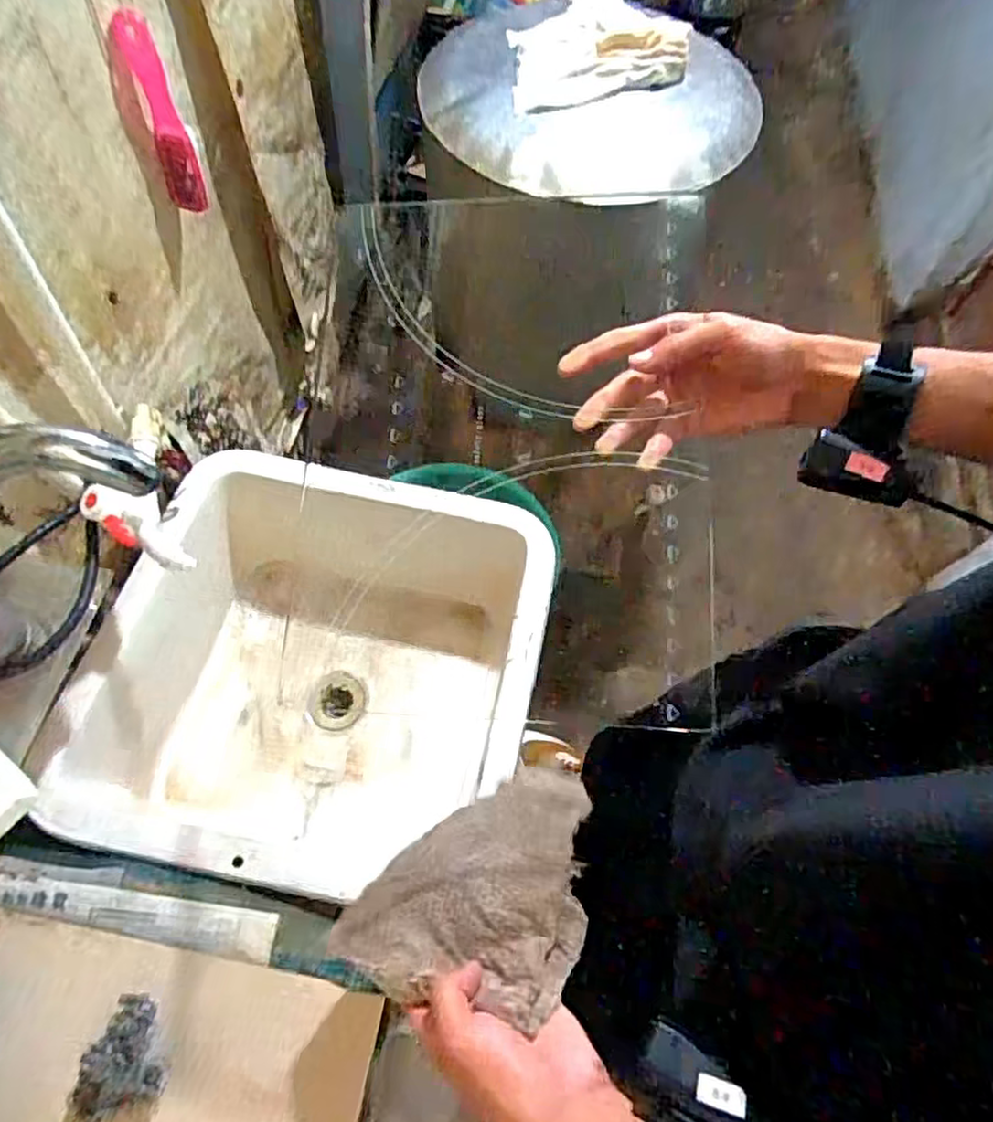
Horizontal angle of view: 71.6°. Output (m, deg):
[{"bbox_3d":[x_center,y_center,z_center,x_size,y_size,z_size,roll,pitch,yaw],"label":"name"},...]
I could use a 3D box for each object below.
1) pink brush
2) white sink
[{"bbox_3d":[-0.338,-0.444,0.696,0.023,0.189,0.044,39,68,18],"label":"pink brush"},{"bbox_3d":[-0.185,0.127,0.813,0.437,0.221,0.455,10,63,3],"label":"white sink"}]

